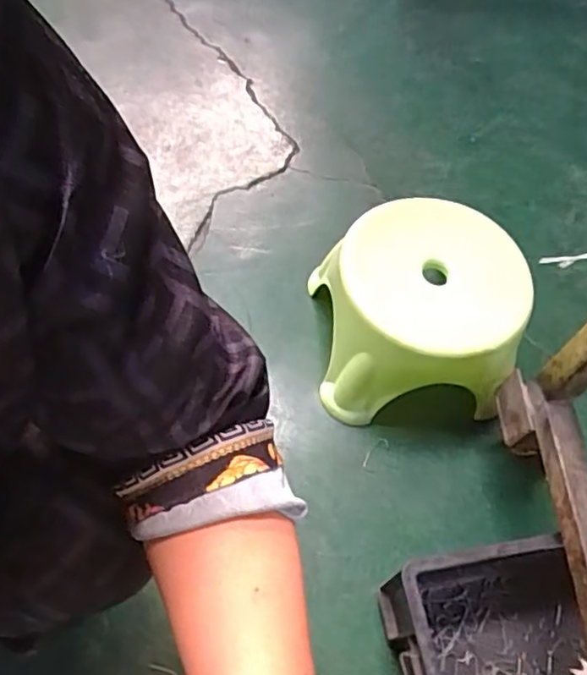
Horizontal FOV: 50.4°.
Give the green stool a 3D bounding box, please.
[{"bbox_3d":[0.144,-0.033,0.743,0.210,0.163,0.230,3,60,-5],"label":"green stool"}]

